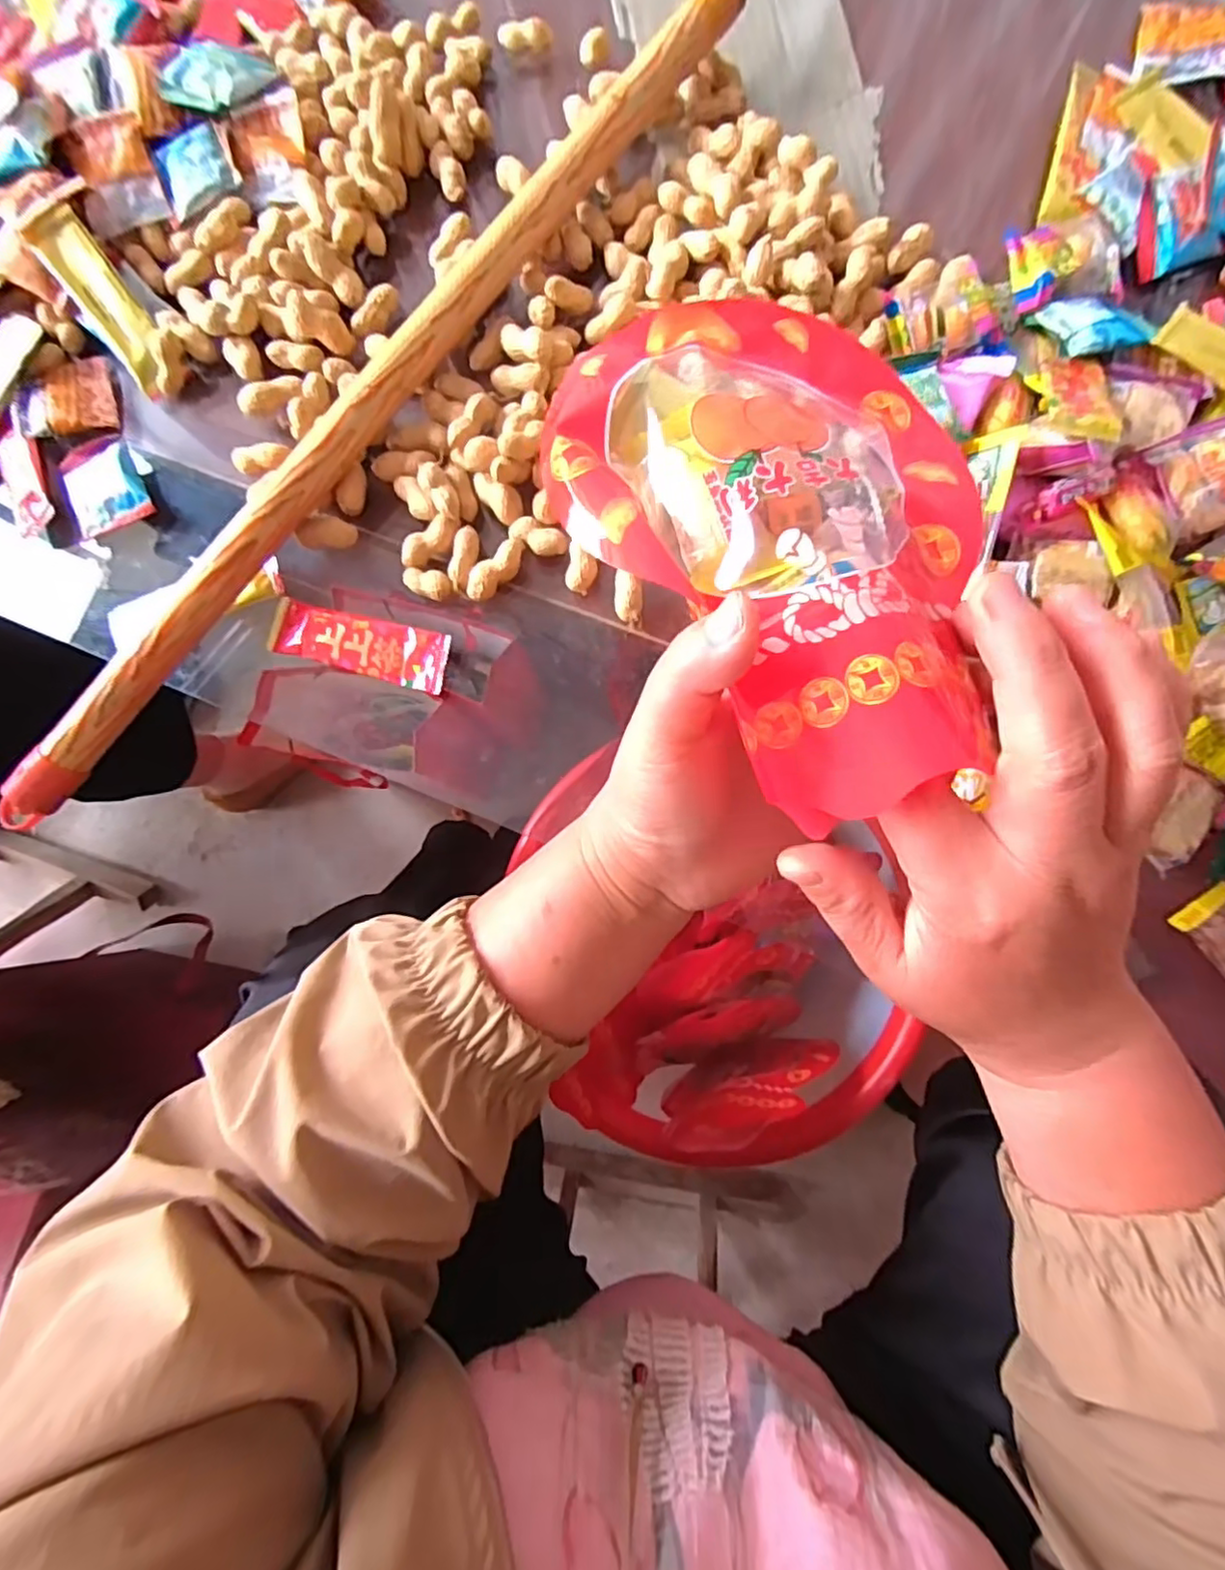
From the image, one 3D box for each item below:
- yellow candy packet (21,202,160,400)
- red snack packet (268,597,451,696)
[{"bbox_3d":[-0.305,-0.291,0.386,0.033,0.014,0.100,-30,105,0],"label":"yellow candy packet"},{"bbox_3d":[-0.145,-0.081,0.370,0.106,0.011,0.033,15,84,6],"label":"red snack packet"}]

